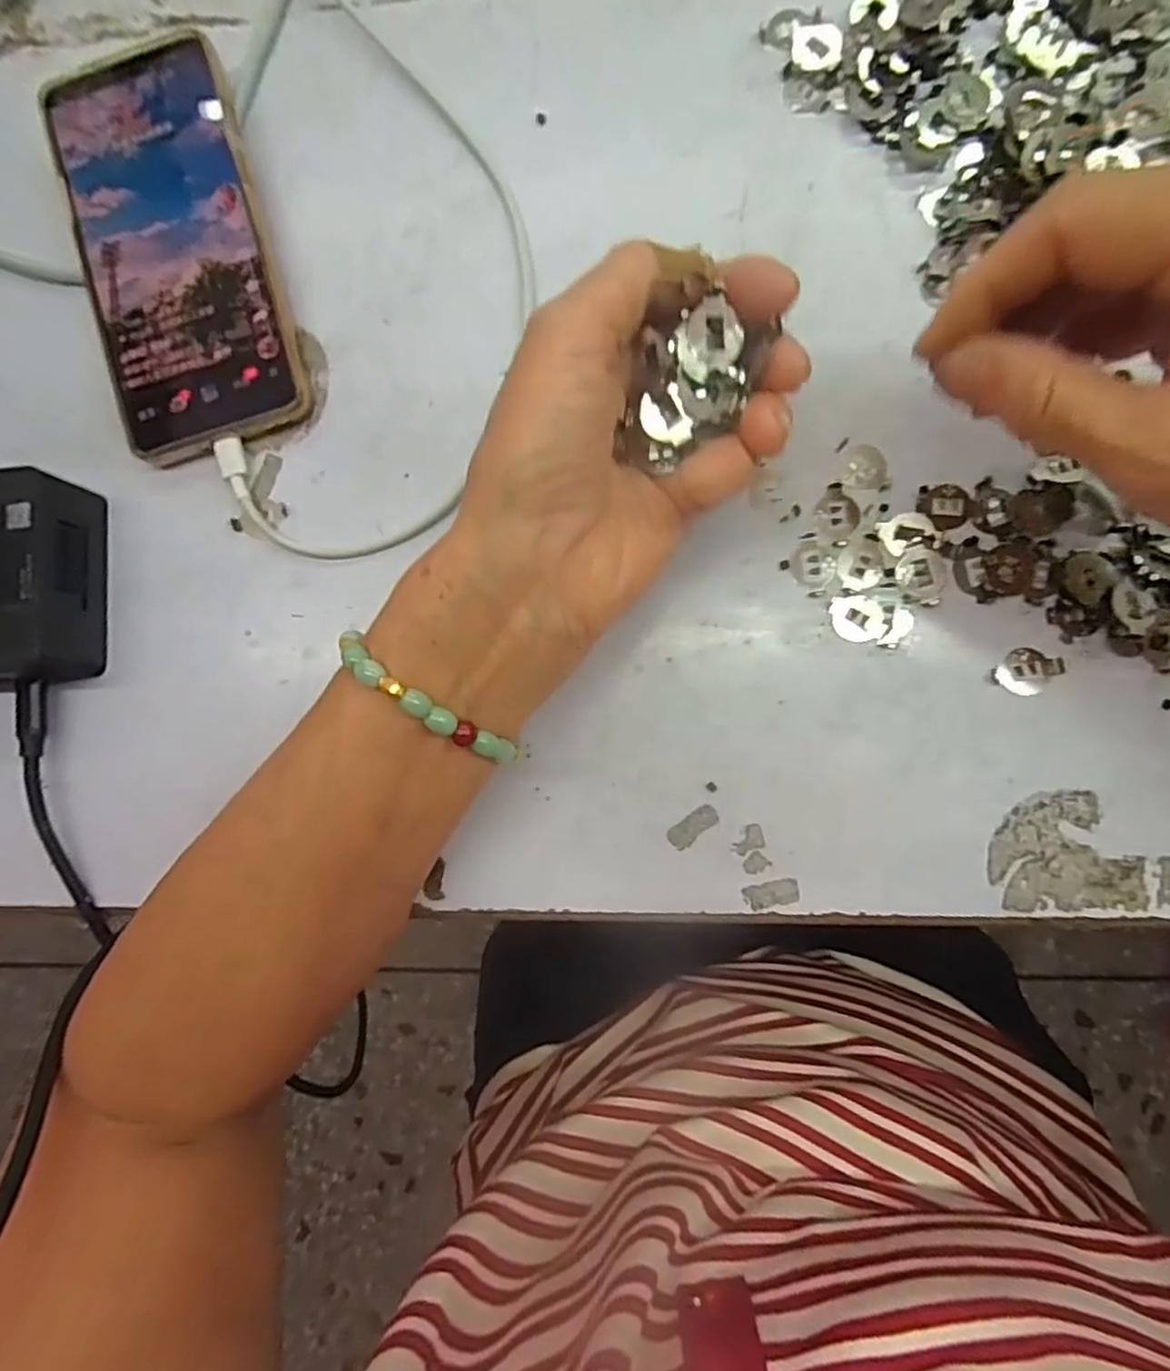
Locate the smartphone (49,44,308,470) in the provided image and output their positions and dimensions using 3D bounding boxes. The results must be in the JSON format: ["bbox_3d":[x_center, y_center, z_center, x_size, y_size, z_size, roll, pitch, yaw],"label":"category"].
[{"bbox_3d":[-0.162,-0.175,0.272,0.074,0.019,0.161,-14,85,5],"label":"smartphone"}]

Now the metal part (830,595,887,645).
[{"bbox_3d":[0.098,-0.024,0.242,0.017,0.004,0.017,-9,86,6],"label":"metal part"}]

